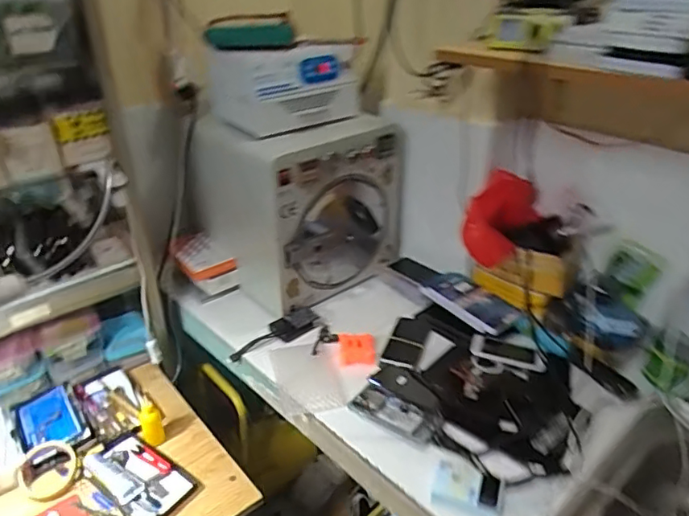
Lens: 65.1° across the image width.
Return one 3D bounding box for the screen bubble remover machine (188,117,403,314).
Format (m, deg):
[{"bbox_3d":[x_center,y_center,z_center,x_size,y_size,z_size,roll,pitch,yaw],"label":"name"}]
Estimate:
[{"bbox_3d":[-0.118,-0.131,1.304,0.363,0.402,0.375,-23,36,-35],"label":"screen bubble remover machine"}]

